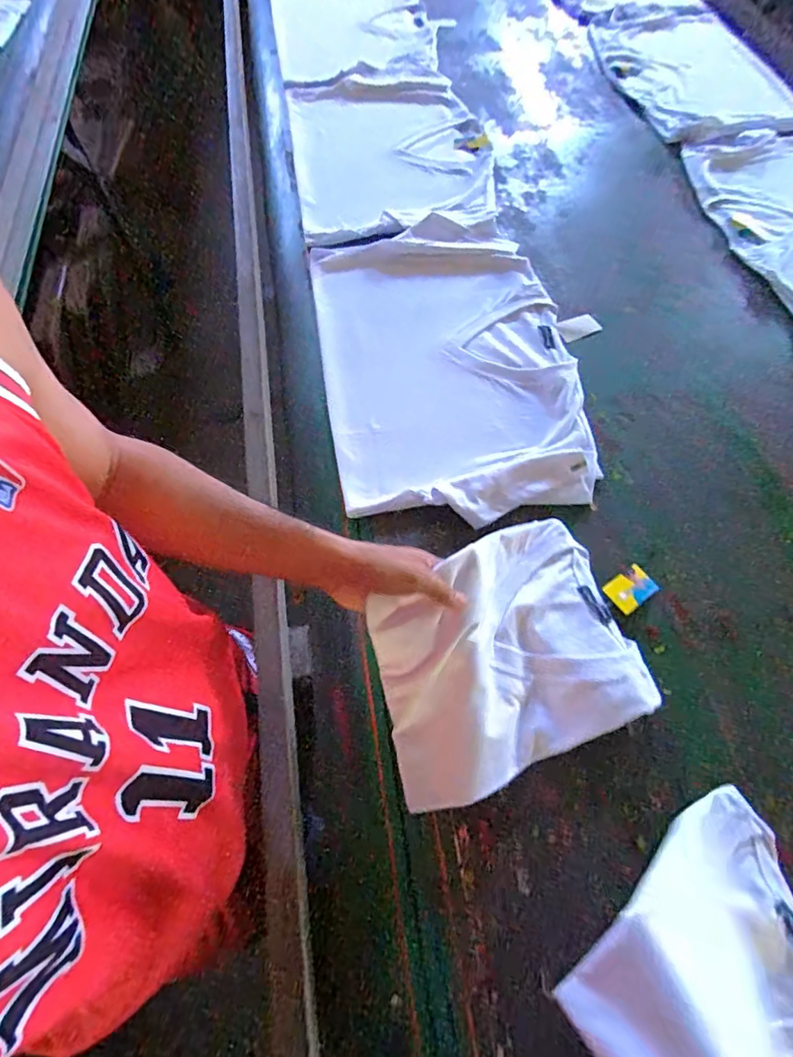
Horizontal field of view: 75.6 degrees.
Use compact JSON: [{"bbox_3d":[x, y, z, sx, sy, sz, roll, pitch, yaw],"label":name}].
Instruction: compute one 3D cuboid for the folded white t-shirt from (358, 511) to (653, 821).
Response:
[{"bbox_3d":[0.113,0.118,0.531,0.290,0.084,0.230,-23,67,-9],"label":"folded white t-shirt"}]

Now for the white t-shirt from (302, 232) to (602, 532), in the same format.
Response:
[{"bbox_3d":[0.083,-0.258,0.770,0.371,0.023,0.544,-9,66,-3],"label":"white t-shirt"}]

